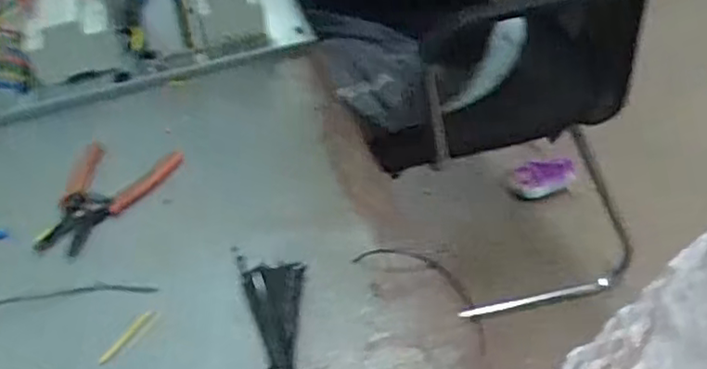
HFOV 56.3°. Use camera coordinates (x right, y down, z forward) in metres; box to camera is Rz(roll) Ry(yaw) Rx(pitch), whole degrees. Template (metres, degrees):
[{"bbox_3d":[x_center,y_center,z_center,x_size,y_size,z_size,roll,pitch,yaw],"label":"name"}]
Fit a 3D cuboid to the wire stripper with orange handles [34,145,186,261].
[{"bbox_3d":[-0.240,0.009,0.643,0.104,0.013,0.144,-1,43,7],"label":"wire stripper with orange handles"}]

